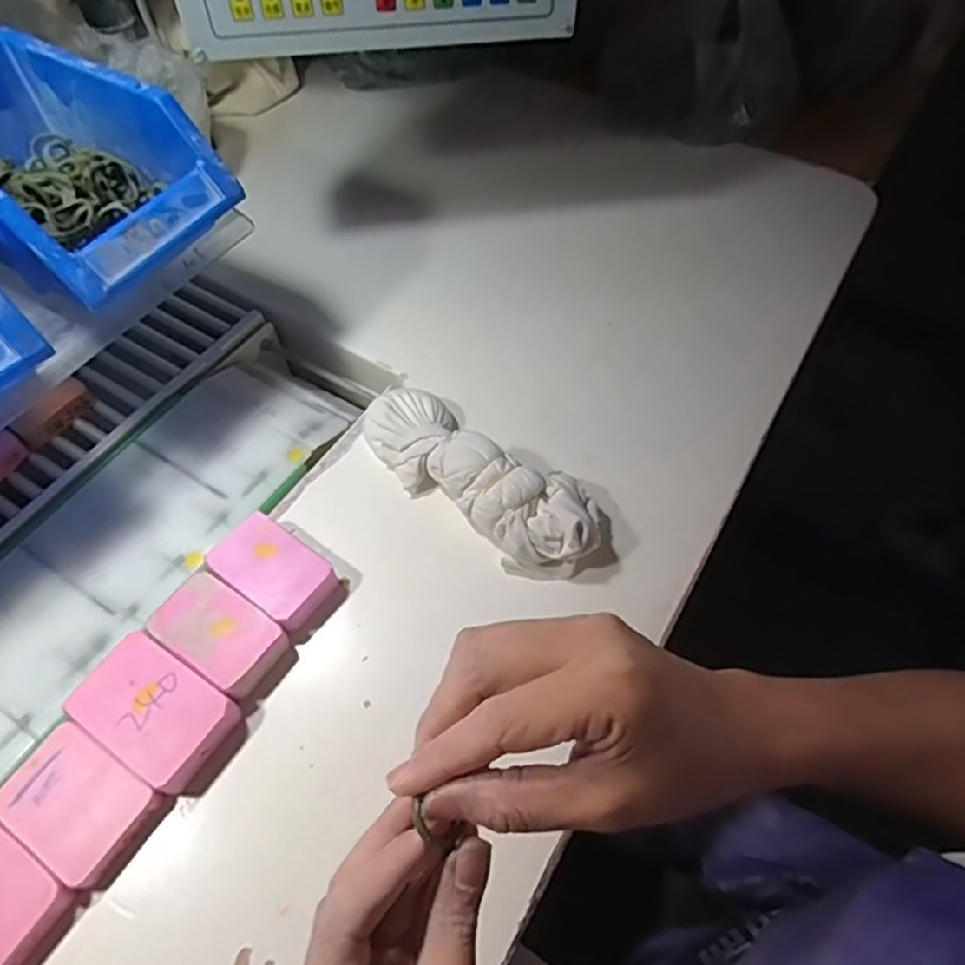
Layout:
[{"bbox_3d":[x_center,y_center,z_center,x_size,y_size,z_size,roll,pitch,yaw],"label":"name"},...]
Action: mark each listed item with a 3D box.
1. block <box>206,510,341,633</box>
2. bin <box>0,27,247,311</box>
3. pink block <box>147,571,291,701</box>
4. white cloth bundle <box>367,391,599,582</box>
[{"bbox_3d":[-0.127,0.056,0.410,0.074,0.024,0.045,33,64,18],"label":"block"},{"bbox_3d":[-0.257,-0.188,0.392,0.174,0.061,0.122,26,62,16],"label":"bin"},{"bbox_3d":[-0.153,0.088,0.387,0.069,0.019,0.044,31,63,17],"label":"pink block"},{"bbox_3d":[-0.003,-0.007,0.438,0.176,0.045,0.065,36,65,20],"label":"white cloth bundle"}]

